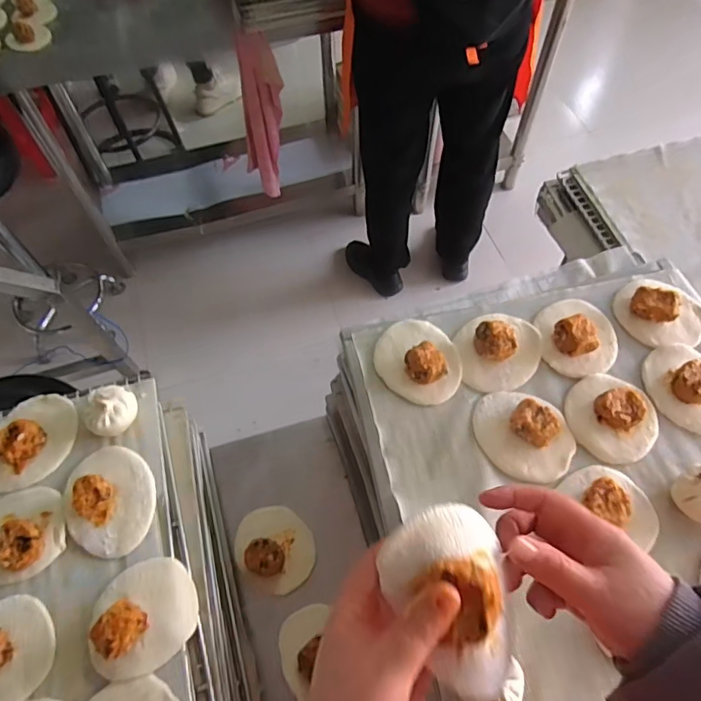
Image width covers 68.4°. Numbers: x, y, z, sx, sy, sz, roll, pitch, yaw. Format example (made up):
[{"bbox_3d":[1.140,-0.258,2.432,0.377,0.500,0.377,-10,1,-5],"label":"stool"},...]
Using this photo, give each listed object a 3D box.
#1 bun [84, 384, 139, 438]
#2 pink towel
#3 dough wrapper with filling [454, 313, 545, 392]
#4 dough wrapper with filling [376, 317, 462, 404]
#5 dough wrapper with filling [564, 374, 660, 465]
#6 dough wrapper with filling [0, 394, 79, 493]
[{"bbox_3d":[-0.259,0.062,0.552,0.054,0.036,0.052,-1,61,1],"label":"bun"},{"bbox_3d":[-0.225,-0.582,1.322,0.130,0.434,0.054,17,62,11],"label":"pink towel"},{"bbox_3d":[0.162,-0.006,0.551,0.098,0.036,0.087,-18,62,-8],"label":"dough wrapper with filling"},{"bbox_3d":[0.072,0.005,0.548,0.087,0.035,0.104,-31,64,-15],"label":"dough wrapper with filling"},{"bbox_3d":[0.262,0.062,0.511,0.088,0.025,0.086,-1,61,1],"label":"dough wrapper with filling"},{"bbox_3d":[-0.345,0.089,0.544,0.088,0.031,0.099,-15,61,-7],"label":"dough wrapper with filling"}]

